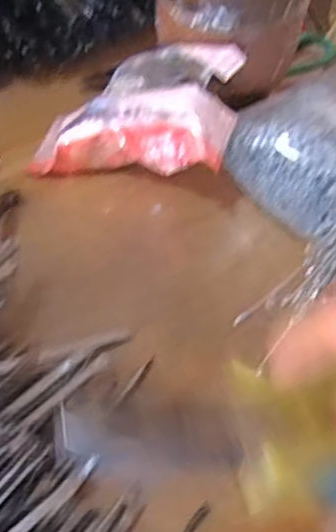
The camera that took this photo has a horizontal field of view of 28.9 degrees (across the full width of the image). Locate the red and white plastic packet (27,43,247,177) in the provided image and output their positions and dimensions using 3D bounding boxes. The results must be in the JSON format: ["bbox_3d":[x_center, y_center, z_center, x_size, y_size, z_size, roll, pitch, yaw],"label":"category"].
[{"bbox_3d":[-0.016,-0.087,0.367,0.110,0.066,0.069,18,53,9],"label":"red and white plastic packet"}]

